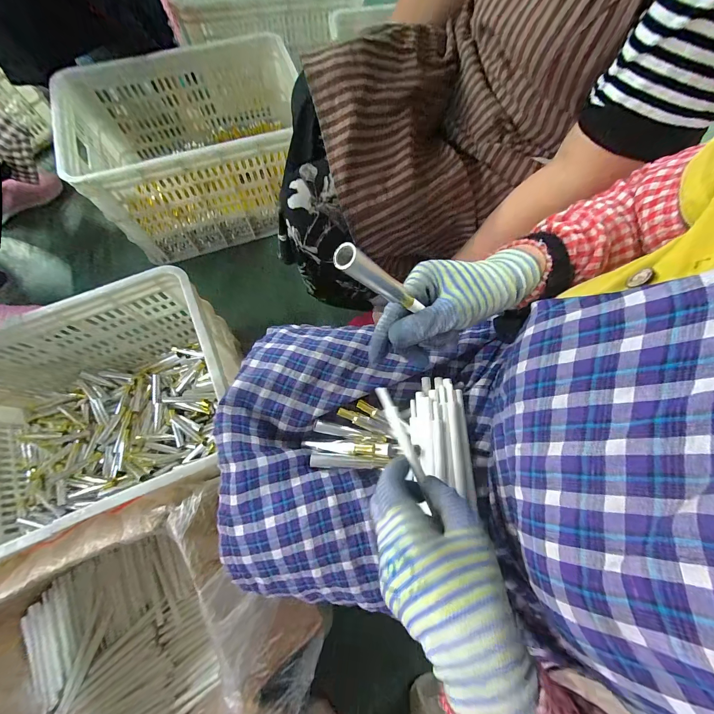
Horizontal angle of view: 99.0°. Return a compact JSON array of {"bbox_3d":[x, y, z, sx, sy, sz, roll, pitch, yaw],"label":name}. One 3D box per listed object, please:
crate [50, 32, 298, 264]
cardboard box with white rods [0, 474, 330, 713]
[{"bbox_3d":[-0.383,-0.518,0.779,0.493,0.270,0.343,-18,74,-7],"label":"crate"},{"bbox_3d":[-0.314,0.418,0.457,0.490,0.224,0.348,-24,74,-8],"label":"cardboard box with white rods"}]

